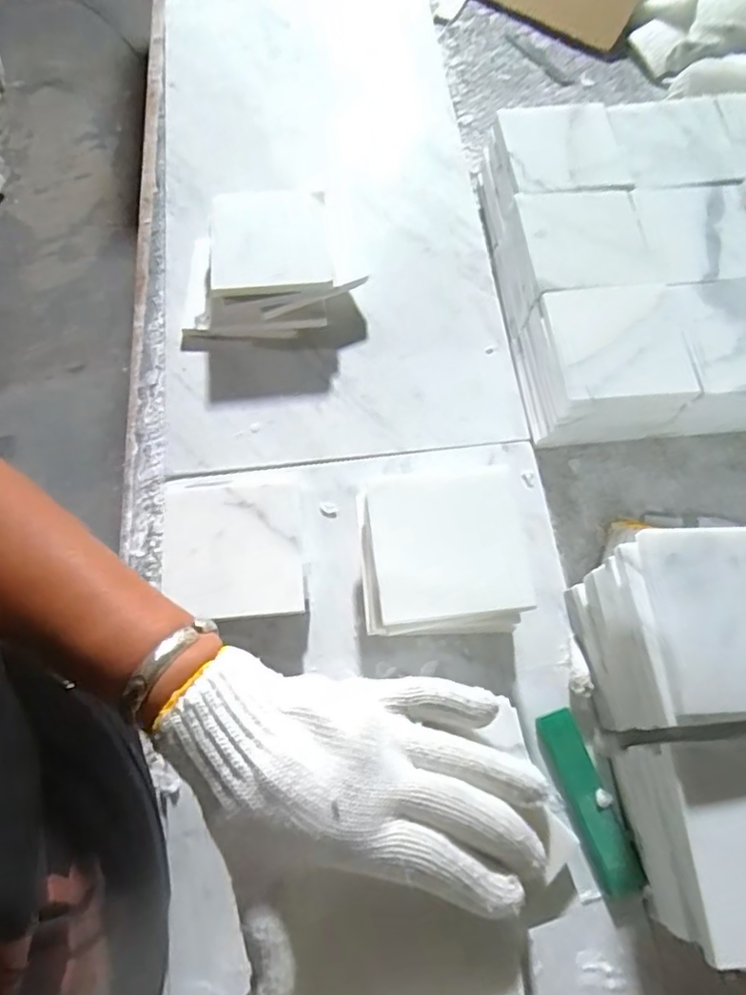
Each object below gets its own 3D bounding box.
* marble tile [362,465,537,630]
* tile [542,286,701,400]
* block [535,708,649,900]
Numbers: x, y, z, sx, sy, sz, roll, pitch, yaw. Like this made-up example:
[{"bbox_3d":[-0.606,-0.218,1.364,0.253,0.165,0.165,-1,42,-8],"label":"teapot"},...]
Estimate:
[{"bbox_3d":[0.051,0.032,0.407,0.099,0.010,0.095,-7,72,-3],"label":"marble tile"},{"bbox_3d":[0.189,-0.119,0.464,0.096,0.015,0.094,-6,72,-3],"label":"tile"},{"bbox_3d":[0.145,0.203,0.407,0.029,0.008,0.115,-19,73,-7],"label":"block"}]

